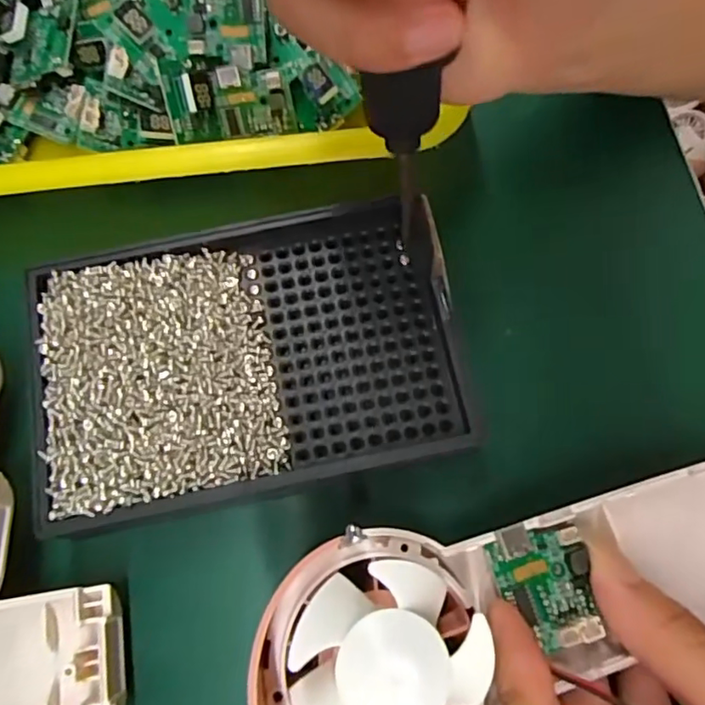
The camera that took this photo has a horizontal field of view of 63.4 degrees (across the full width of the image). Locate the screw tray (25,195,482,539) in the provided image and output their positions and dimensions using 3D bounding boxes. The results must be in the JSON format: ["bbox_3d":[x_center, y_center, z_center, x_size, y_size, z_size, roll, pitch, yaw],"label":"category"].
[{"bbox_3d":[-0.035,0.001,0.186,0.133,0.015,0.088,-12,73,-3],"label":"screw tray"}]

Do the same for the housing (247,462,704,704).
[{"bbox_3d":[0.061,0.068,0.154,0.173,0.037,0.060,-10,72,-17],"label":"housing"}]

